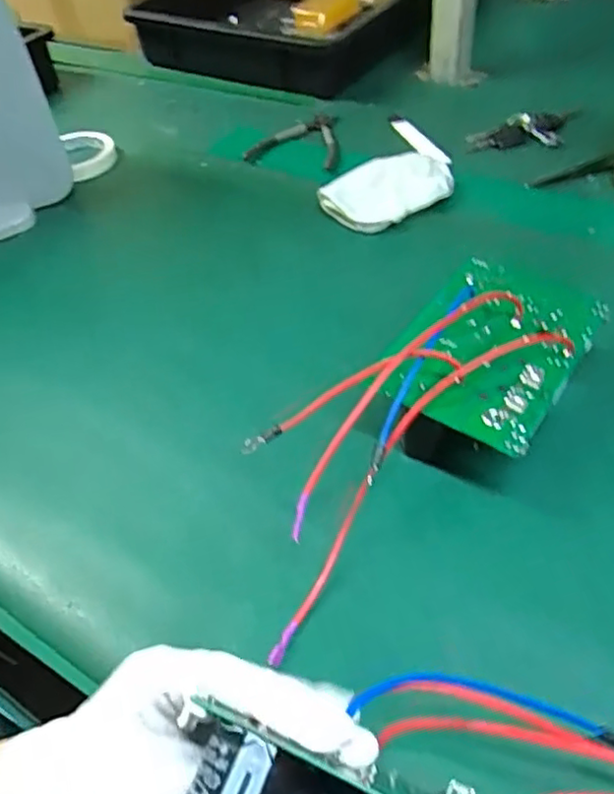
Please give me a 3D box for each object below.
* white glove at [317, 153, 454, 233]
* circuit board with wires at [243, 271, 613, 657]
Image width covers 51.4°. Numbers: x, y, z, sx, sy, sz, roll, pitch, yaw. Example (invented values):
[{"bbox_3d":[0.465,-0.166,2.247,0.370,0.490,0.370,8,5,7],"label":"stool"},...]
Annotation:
[{"bbox_3d":[0.087,-0.214,0.664,0.139,0.029,0.082,-26,50,-17],"label":"white glove"},{"bbox_3d":[0.074,0.016,0.422,0.308,0.075,0.130,-37,54,-24],"label":"circuit board with wires"}]

